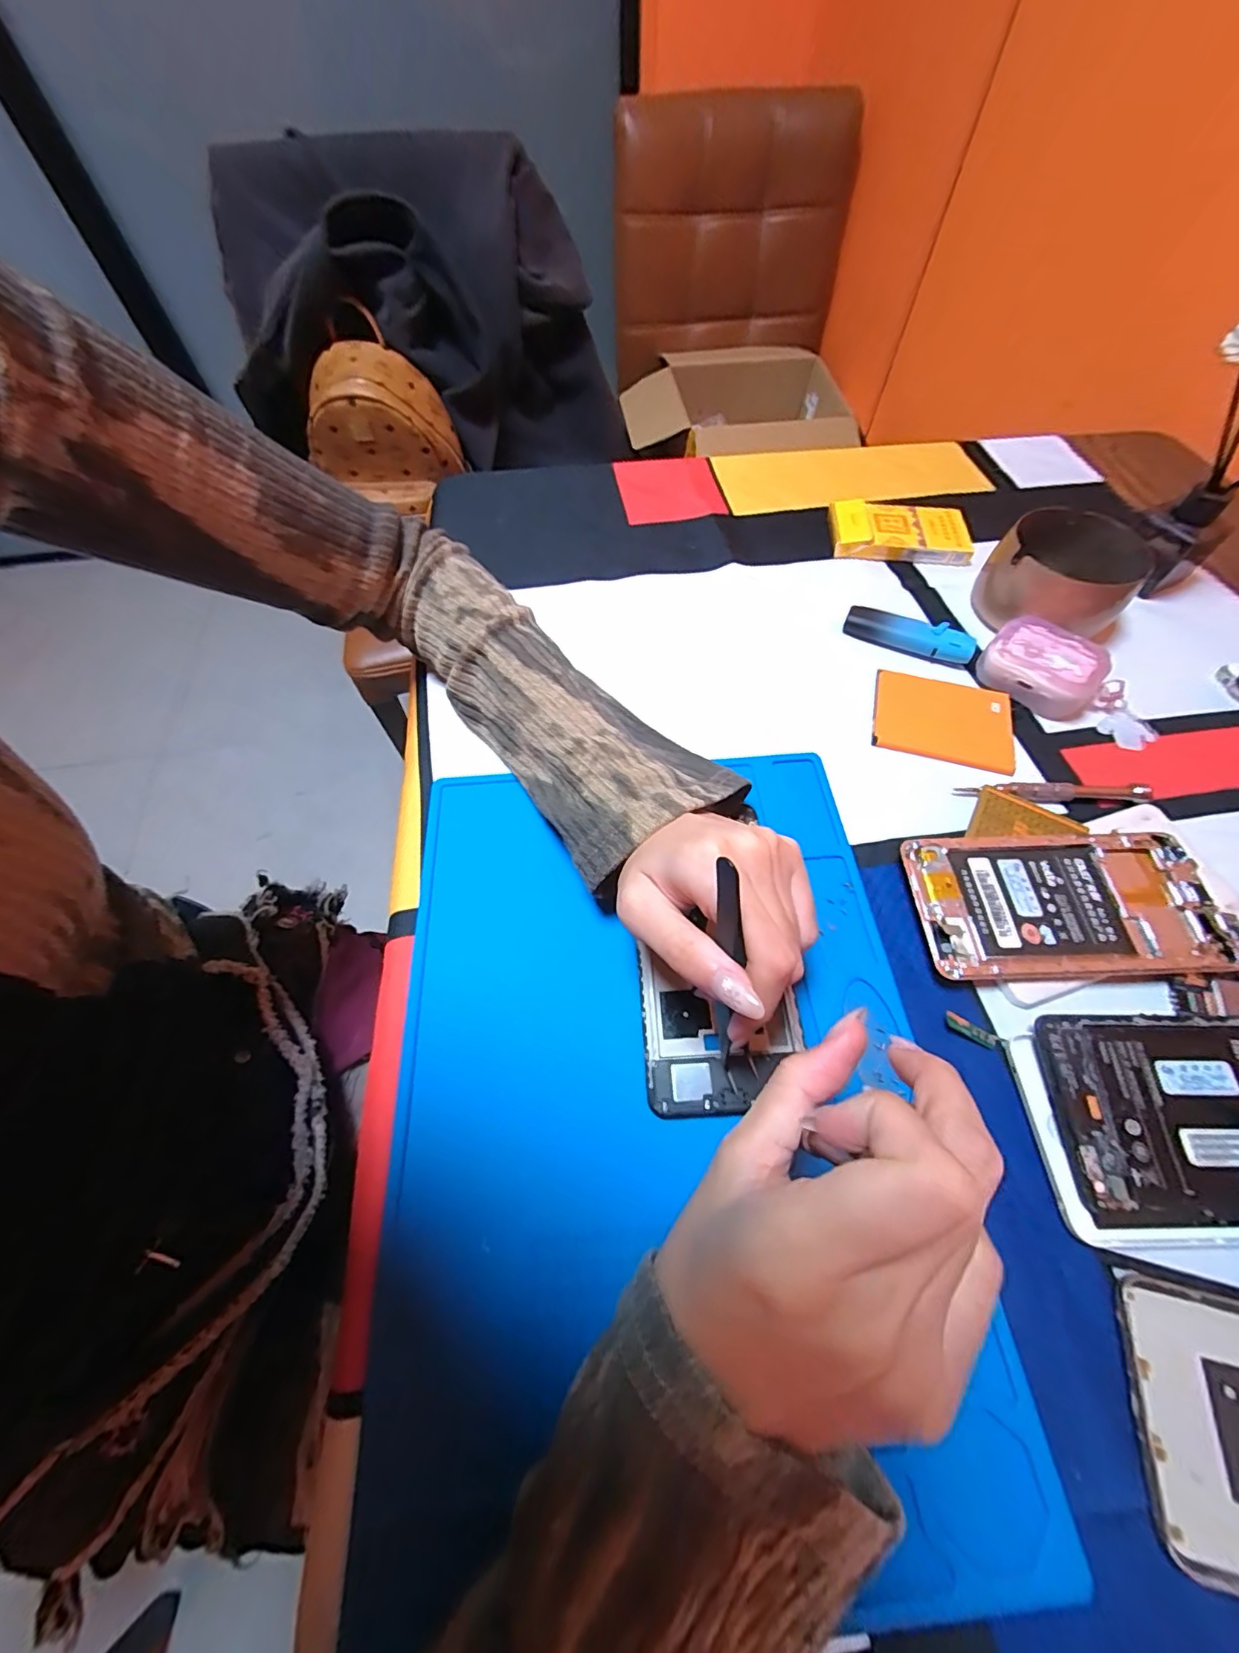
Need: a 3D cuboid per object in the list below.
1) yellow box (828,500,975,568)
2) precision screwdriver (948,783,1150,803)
[{"bbox_3d":[0.218,-0.231,0.417,0.104,0.021,0.055,4,61,4],"label":"yellow box"},{"bbox_3d":[0.243,-0.020,0.299,0.107,0.005,0.011,-1,61,1],"label":"precision screwdriver"}]

